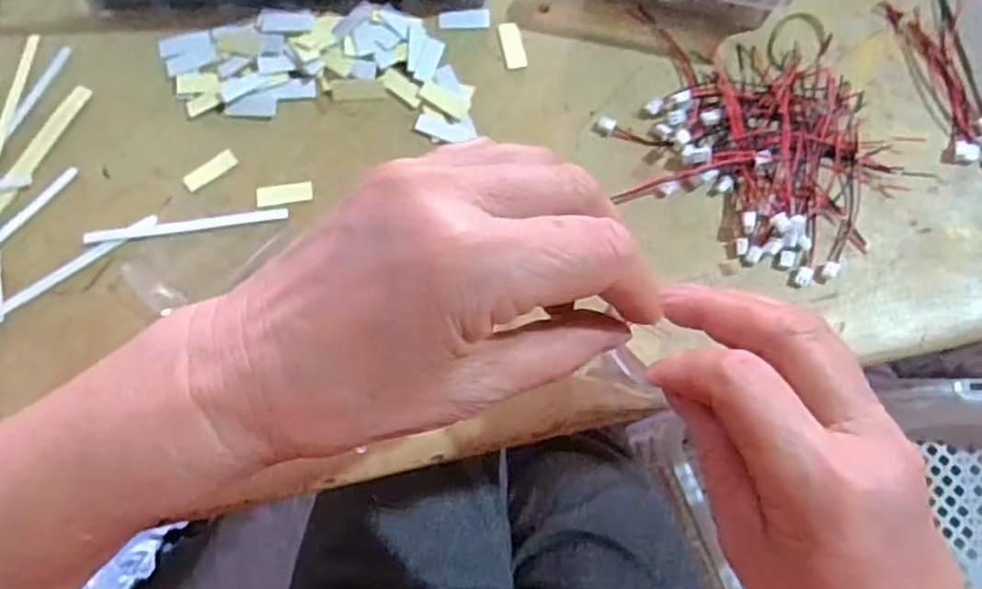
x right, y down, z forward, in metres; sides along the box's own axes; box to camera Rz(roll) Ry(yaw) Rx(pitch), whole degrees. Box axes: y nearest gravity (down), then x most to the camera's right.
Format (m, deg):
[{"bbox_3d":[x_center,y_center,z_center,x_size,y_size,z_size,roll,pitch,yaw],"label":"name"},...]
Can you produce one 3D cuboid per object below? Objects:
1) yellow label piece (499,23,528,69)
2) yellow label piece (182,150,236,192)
[{"bbox_3d":[0.012,-0.135,0.373,0.012,0.004,0.029,-9,72,-7],"label":"yellow label piece"},{"bbox_3d":[-0.143,-0.063,0.350,0.028,0.004,0.008,-35,78,-10],"label":"yellow label piece"}]

